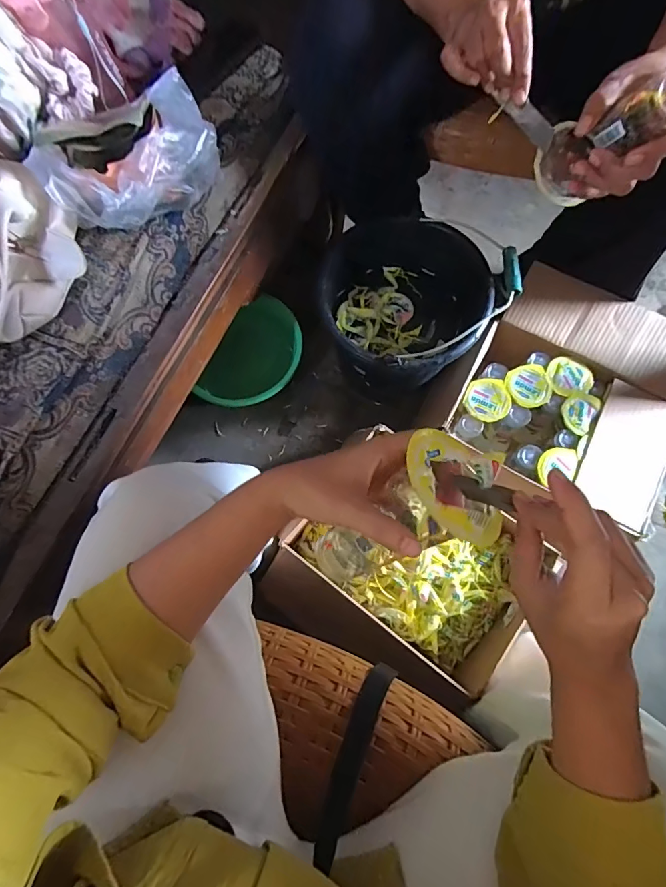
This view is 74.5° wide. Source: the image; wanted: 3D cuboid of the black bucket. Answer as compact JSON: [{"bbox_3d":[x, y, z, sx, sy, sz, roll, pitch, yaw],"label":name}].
[{"bbox_3d":[0.130,-0.198,0.768,0.237,0.308,0.229,0,73,1],"label":"black bucket"}]

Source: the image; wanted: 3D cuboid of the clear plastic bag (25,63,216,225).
[{"bbox_3d":[-0.231,-0.337,0.521,0.126,0.104,0.206,41,78,12],"label":"clear plastic bag"}]

